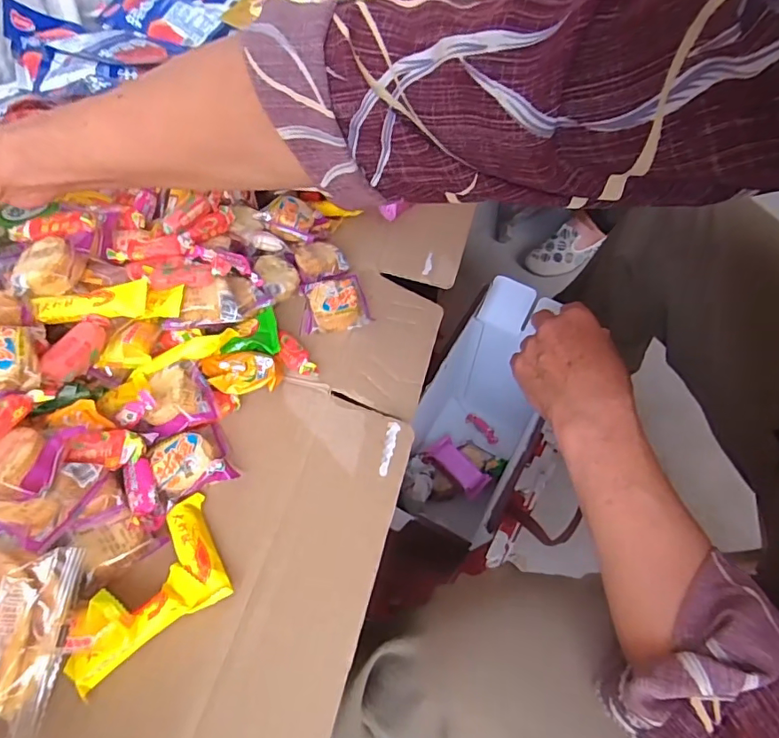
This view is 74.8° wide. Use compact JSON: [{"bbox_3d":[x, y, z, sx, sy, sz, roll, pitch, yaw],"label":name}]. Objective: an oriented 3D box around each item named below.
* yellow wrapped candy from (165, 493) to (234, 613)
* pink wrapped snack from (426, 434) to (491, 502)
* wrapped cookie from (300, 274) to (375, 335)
[{"bbox_3d":[-0.117,0.109,0.311,0.022,0.014,0.070,-23,56,-17],"label":"yellow wrapped candy"},{"bbox_3d":[0.094,0.130,0.690,0.037,0.012,0.089,-31,58,-21],"label":"pink wrapped snack"},{"bbox_3d":[-0.049,-0.051,0.434,0.058,0.030,0.043,-21,55,-15],"label":"wrapped cookie"}]

